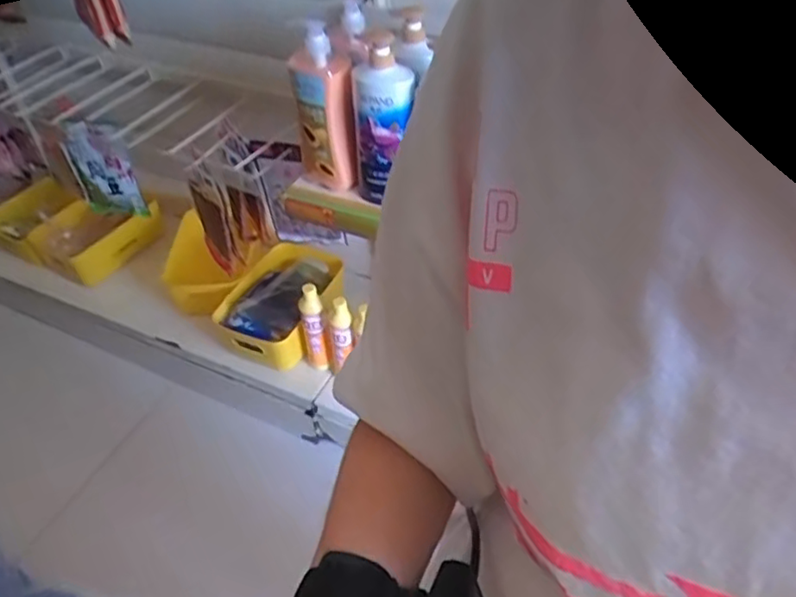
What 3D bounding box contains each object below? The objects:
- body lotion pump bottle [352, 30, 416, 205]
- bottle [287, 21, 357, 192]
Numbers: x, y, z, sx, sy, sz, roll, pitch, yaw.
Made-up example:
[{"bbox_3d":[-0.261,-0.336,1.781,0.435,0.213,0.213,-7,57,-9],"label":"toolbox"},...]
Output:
[{"bbox_3d":[-0.021,-0.258,0.947,0.089,0.227,0.070,-1,45,3],"label":"body lotion pump bottle"},{"bbox_3d":[-0.110,-0.275,0.976,0.083,0.237,0.064,-7,45,-4],"label":"bottle"}]

